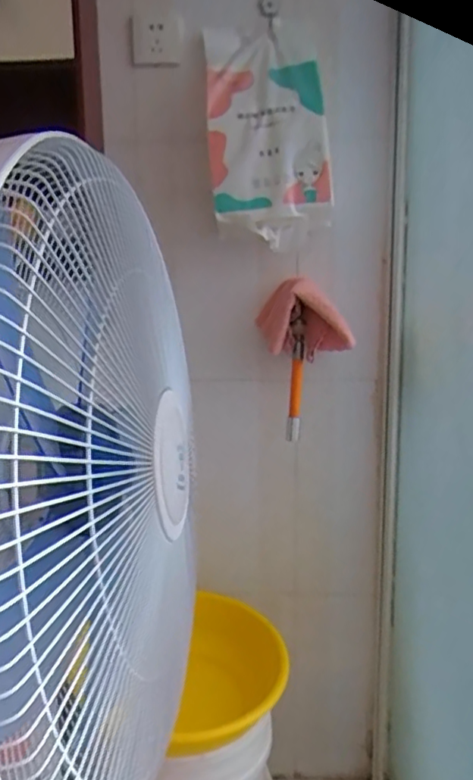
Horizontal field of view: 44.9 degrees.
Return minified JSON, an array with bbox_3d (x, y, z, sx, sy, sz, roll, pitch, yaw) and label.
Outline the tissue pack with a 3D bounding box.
[{"bbox_3d":[0.052,-0.468,1.012,0.201,0.433,0.095,-7,-10,13],"label":"tissue pack"}]

